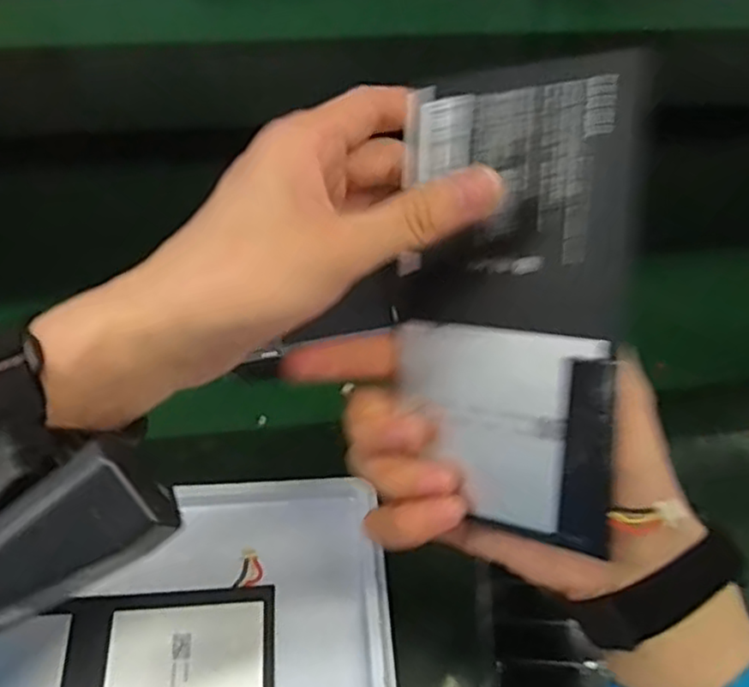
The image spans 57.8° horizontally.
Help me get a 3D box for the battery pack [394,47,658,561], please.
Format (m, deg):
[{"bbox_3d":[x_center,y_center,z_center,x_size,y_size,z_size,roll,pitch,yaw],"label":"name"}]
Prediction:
[{"bbox_3d":[0.049,-0.016,0.257,0.092,0.167,0.004,11,10,35],"label":"battery pack"}]

